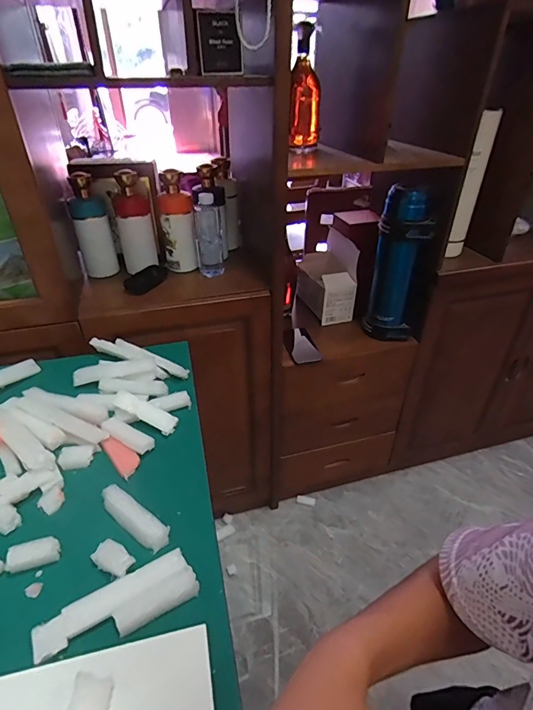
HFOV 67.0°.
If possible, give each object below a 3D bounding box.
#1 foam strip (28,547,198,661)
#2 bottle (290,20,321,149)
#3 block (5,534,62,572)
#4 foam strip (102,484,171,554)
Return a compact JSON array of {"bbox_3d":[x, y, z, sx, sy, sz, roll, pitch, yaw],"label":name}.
[{"bbox_3d":[-0.150,0.258,0.410,0.154,0.014,0.054,-20,39,-28],"label":"foam strip"},{"bbox_3d":[0.085,-0.566,0.858,0.065,0.215,0.075,3,34,3],"label":"bottle"},{"bbox_3d":[-0.262,0.225,0.452,0.053,0.025,0.021,-13,36,-19],"label":"block"},{"bbox_3d":[-0.162,0.197,0.490,0.104,0.026,0.027,22,40,28],"label":"foam strip"}]

